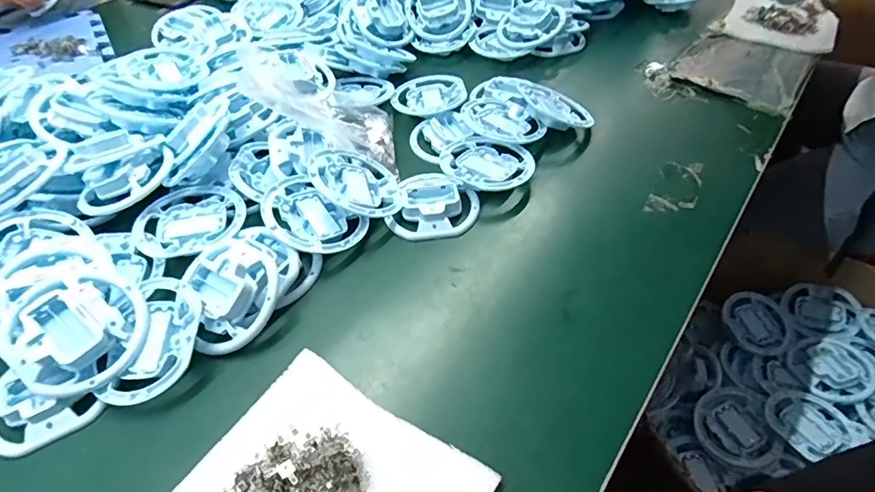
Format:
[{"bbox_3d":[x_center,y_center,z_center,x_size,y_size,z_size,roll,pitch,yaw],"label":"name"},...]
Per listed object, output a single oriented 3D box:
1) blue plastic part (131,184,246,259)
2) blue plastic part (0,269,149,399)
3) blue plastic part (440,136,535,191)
[{"bbox_3d":[-0.251,-0.029,0.478,0.104,0.014,0.099,-2,50,2],"label":"blue plastic part"},{"bbox_3d":[-0.295,0.067,0.381,0.101,0.034,0.096,43,62,11],"label":"blue plastic part"},{"bbox_3d":[0.057,-0.091,0.530,0.102,0.024,0.082,14,52,15],"label":"blue plastic part"}]

